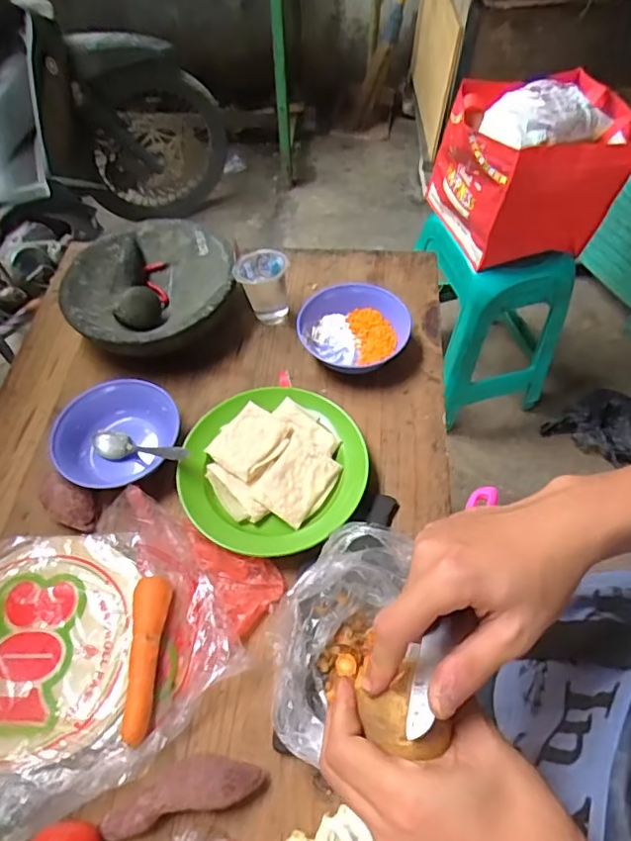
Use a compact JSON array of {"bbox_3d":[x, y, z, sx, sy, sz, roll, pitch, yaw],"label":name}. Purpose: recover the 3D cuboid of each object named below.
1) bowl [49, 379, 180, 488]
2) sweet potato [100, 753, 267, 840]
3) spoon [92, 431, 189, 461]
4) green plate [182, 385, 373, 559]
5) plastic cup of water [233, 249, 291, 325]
[{"bbox_3d":[-0.239,0.024,0.677,0.144,0.054,0.131,1,58,-2],"label":"bowl"},{"bbox_3d":[-0.112,0.310,0.463,0.133,0.027,0.042,-11,59,-9],"label":"sweet potato"},{"bbox_3d":[-0.208,0.031,0.655,0.162,0.024,0.035,1,51,38],"label":"spoon"},{"bbox_3d":[-0.053,0.049,0.632,0.208,0.036,0.206,1,58,-2],"label":"green plate"},{"bbox_3d":[-0.077,-0.194,0.789,0.075,0.088,0.079,1,58,-2],"label":"plastic cup of water"}]

